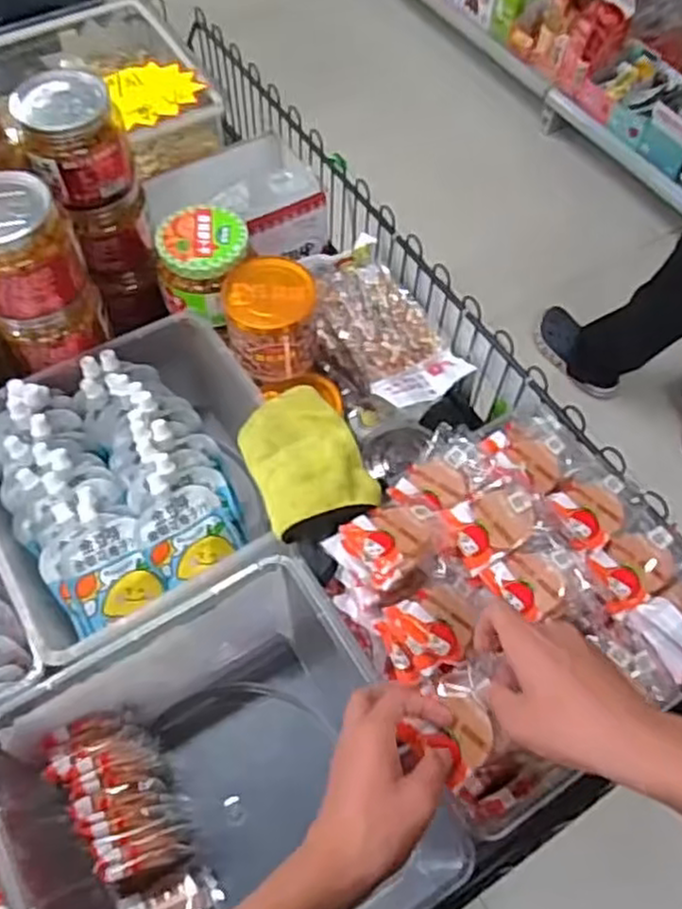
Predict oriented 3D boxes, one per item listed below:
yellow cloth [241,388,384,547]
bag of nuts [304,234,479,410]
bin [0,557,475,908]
[{"bbox_3d":[-0.032,0.011,0.686,0.098,0.052,0.147,-18,61,-11],"label":"yellow cloth"},{"bbox_3d":[0.042,-0.142,0.862,0.123,0.080,0.216,-30,64,-17],"label":"bag of nuts"},{"bbox_3d":[-0.105,0.302,0.622,0.315,0.166,0.300,-28,64,-16],"label":"bin"}]

